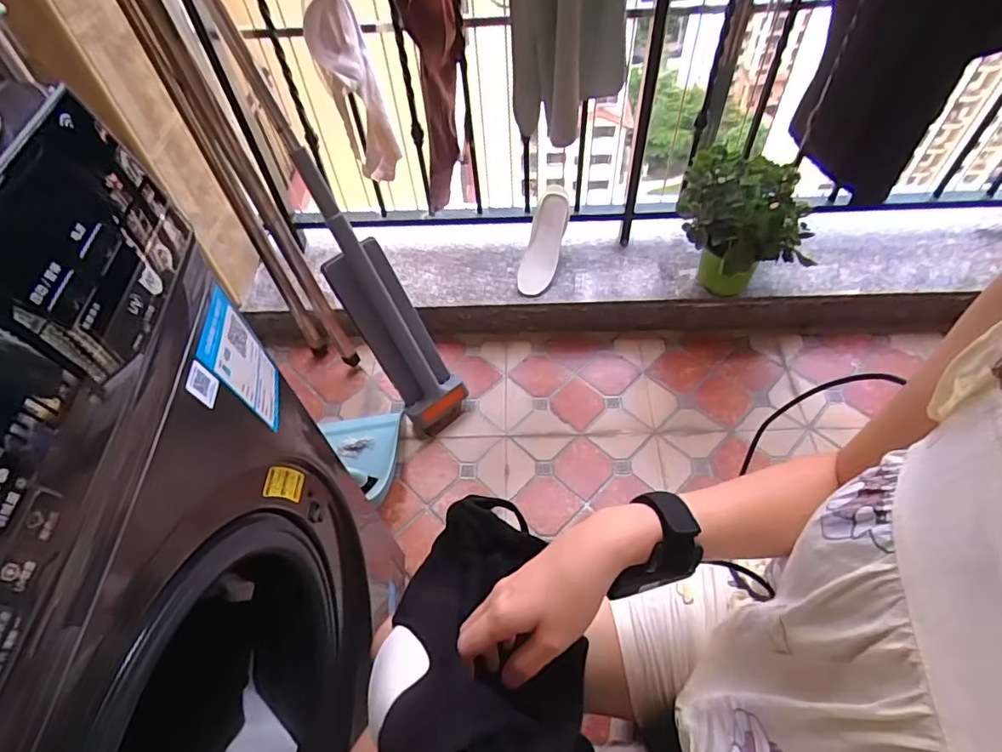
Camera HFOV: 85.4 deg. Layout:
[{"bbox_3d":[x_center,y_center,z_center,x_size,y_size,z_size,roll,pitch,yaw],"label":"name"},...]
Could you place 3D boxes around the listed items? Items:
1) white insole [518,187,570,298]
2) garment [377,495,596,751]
[{"bbox_3d":[0.091,-0.307,1.214,0.077,0.137,0.202,12,57,12],"label":"white insole"},{"bbox_3d":[-0.009,0.191,0.392,0.125,0.080,0.264,-6,27,0],"label":"garment"}]

